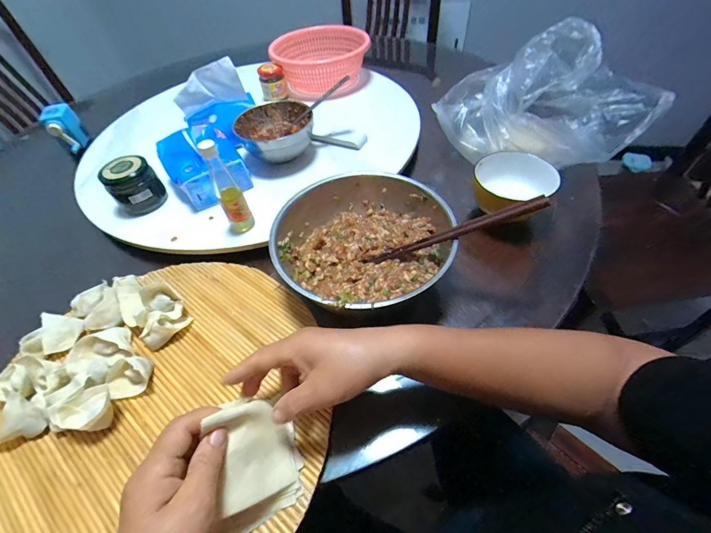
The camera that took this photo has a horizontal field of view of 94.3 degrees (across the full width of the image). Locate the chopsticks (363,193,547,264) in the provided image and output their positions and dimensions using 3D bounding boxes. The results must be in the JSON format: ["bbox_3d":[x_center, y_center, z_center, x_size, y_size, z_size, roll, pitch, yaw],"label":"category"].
[{"bbox_3d":[0.104,-0.037,0.389,0.221,0.011,0.017,-19,43,35],"label":"chopsticks"}]

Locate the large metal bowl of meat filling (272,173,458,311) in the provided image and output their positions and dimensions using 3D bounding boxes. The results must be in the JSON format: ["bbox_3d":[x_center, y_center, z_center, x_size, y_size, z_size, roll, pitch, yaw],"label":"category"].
[{"bbox_3d":[0.012,-0.023,0.427,0.211,0.073,0.215,-2,51,3],"label":"large metal bowl of meat filling"}]

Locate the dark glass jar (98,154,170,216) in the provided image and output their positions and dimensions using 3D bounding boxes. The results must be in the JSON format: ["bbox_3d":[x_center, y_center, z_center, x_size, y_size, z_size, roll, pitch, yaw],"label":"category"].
[{"bbox_3d":[-0.350,-0.126,0.527,0.071,0.077,0.058,-34,57,-21],"label":"dark glass jar"}]

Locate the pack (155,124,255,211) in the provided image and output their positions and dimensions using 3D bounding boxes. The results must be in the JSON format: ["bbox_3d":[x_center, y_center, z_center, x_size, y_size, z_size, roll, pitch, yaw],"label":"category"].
[{"bbox_3d":[-0.249,-0.168,0.551,0.117,0.075,0.148,-29,55,-18],"label":"pack"}]

